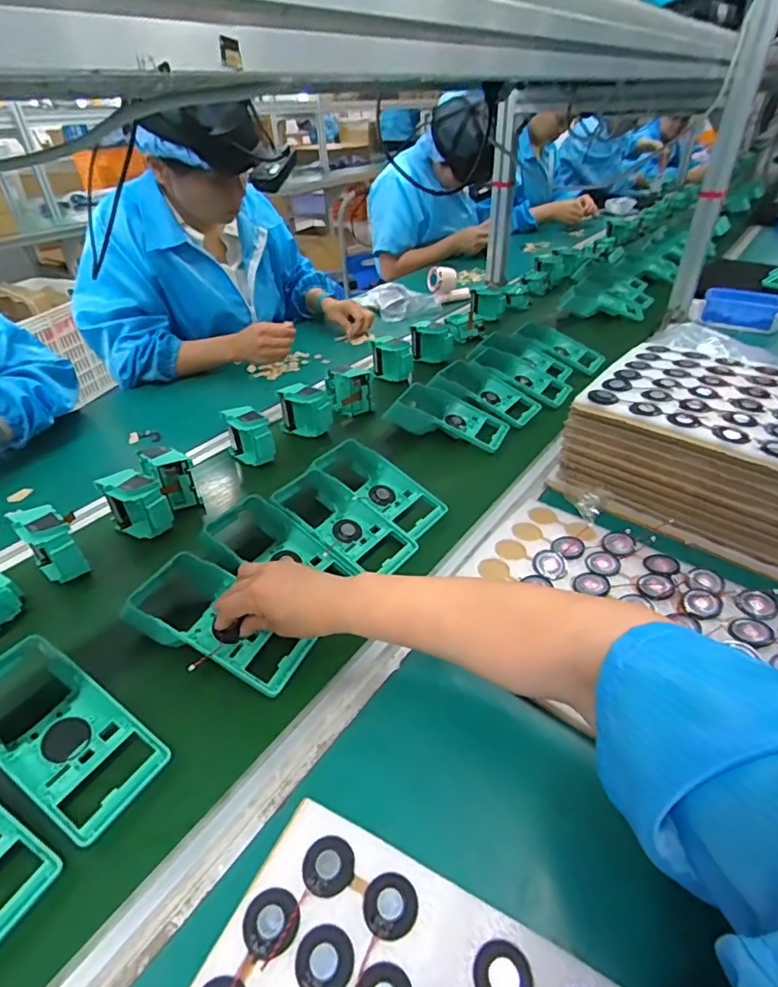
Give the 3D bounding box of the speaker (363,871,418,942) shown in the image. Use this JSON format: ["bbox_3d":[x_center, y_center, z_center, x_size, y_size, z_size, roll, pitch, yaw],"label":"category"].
[{"bbox_3d":[0.001,0.259,0.328,0.033,0.004,0.033,0,36,0],"label":"speaker"}]

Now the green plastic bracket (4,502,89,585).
[{"bbox_3d":[-0.372,0.060,0.573,0.067,0.071,0.051,28,44,33],"label":"green plastic bracket"}]

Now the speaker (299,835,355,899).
[{"bbox_3d":[-0.040,0.247,0.347,0.034,0.004,0.033,0,36,0],"label":"speaker"}]

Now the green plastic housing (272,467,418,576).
[{"bbox_3d":[-0.063,0.035,0.624,0.188,0.049,0.084,26,43,31],"label":"green plastic housing"}]

